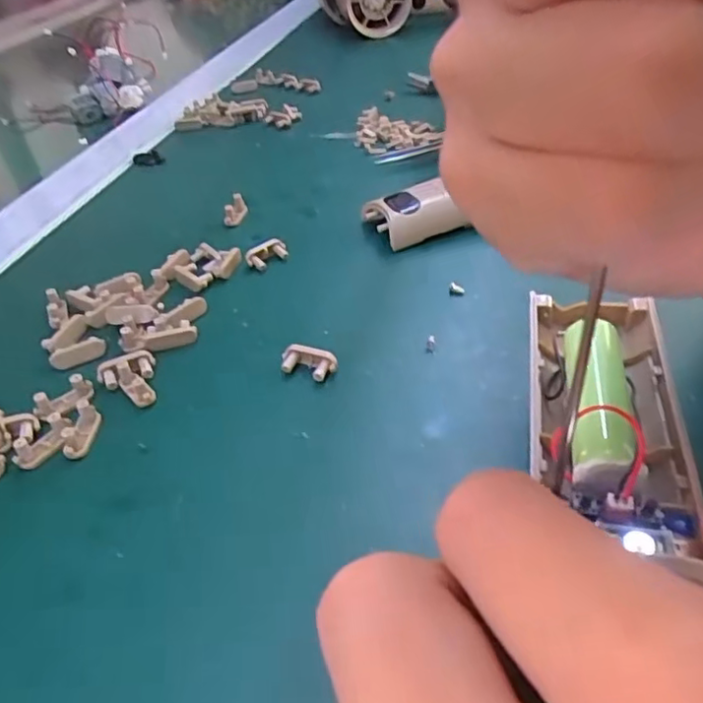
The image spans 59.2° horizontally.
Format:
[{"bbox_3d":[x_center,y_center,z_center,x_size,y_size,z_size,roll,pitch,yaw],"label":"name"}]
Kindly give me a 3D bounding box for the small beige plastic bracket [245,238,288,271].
[{"bbox_3d":[-0.036,-0.042,0.269,0.019,0.008,0.008,-33,46,-29],"label":"small beige plastic bracket"}]

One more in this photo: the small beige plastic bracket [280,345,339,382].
[{"bbox_3d":[-0.015,0.005,0.213,0.019,0.009,0.009,13,43,22],"label":"small beige plastic bracket"}]

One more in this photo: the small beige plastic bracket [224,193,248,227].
[{"bbox_3d":[-0.057,-0.068,0.301,0.005,0.012,0.019,7,41,15],"label":"small beige plastic bracket"}]

